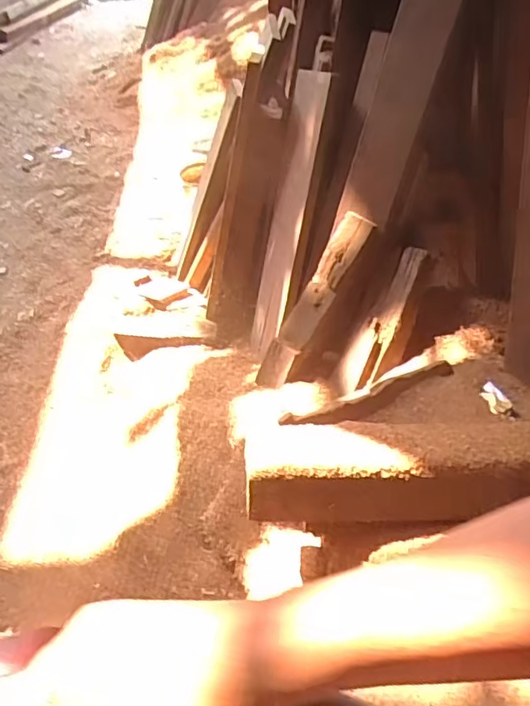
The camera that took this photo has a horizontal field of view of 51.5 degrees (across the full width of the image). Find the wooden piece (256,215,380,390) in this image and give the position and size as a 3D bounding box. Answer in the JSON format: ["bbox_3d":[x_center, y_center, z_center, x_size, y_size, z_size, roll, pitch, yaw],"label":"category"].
[{"bbox_3d":[0.109,-0.104,1.197,0.094,0.419,0.047,37,13,32],"label":"wooden piece"}]

